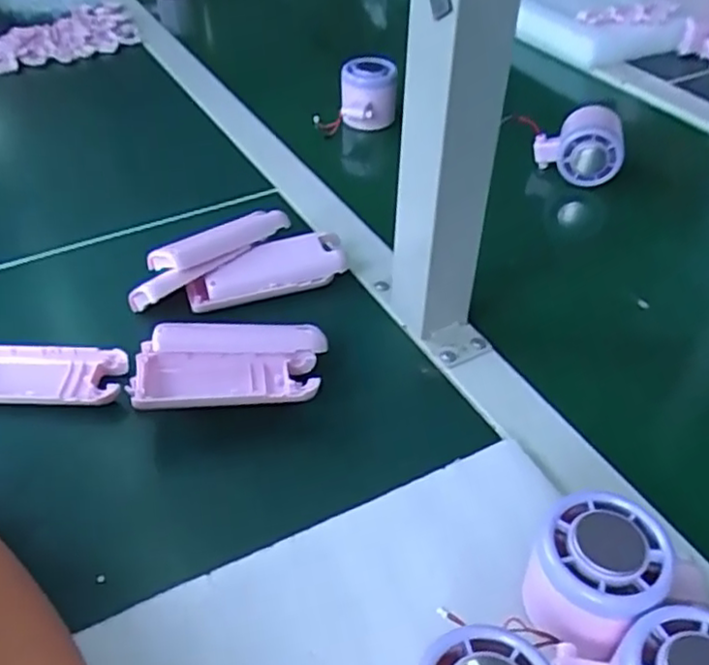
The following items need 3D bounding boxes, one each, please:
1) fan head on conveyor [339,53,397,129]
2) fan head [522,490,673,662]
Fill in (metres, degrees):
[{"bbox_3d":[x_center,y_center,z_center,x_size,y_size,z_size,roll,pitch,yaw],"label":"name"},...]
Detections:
[{"bbox_3d":[0.014,-0.233,0.677,0.054,0.061,0.041,0,43,1],"label":"fan head on conveyor"},{"bbox_3d":[0.104,0.115,0.309,0.062,0.066,0.054,-34,52,-31],"label":"fan head"}]

